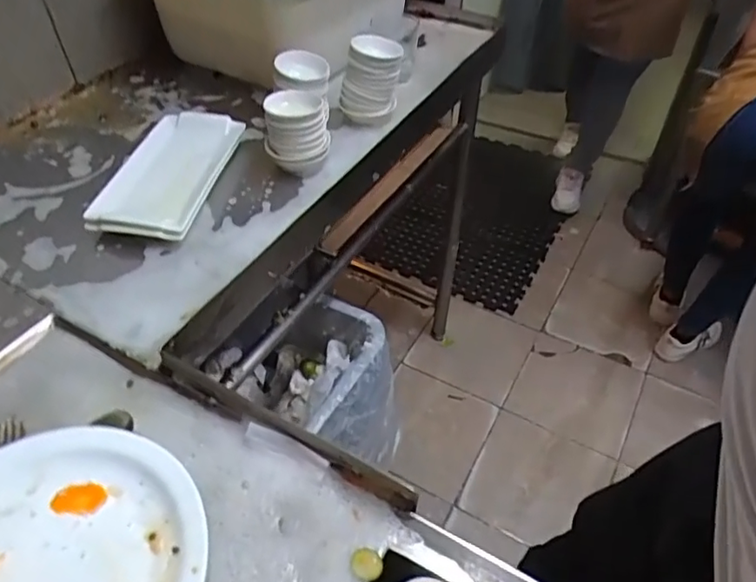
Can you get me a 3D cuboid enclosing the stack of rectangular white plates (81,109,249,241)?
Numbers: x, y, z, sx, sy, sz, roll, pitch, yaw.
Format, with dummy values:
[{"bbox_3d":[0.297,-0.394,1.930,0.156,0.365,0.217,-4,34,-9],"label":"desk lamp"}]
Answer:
[{"bbox_3d":[-0.273,-0.154,0.764,0.132,0.037,0.246,8,47,7],"label":"stack of rectangular white plates"}]

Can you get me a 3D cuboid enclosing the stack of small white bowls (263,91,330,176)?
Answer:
[{"bbox_3d":[-0.107,-0.210,0.781,0.085,0.089,0.083,-6,46,-6],"label":"stack of small white bowls"}]

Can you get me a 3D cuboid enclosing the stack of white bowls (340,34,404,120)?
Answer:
[{"bbox_3d":[-0.007,-0.313,0.861,0.087,0.119,0.094,5,46,4],"label":"stack of white bowls"}]

